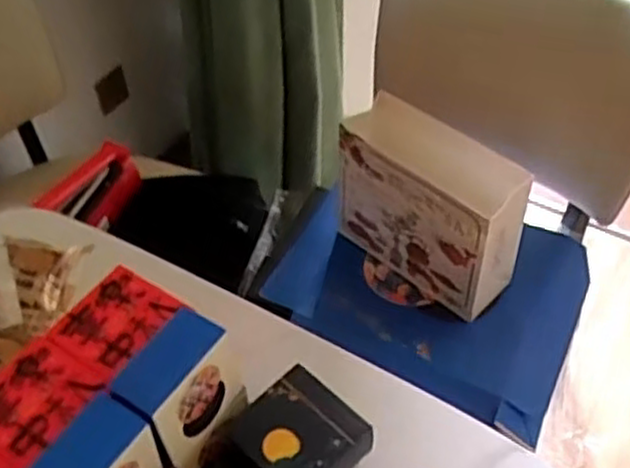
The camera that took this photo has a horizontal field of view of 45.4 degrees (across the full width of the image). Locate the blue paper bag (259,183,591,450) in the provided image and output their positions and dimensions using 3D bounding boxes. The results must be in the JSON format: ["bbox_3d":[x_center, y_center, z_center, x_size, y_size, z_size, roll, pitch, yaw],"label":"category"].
[{"bbox_3d":[0.160,0.090,1.155,0.458,0.053,0.343,19,52,17],"label":"blue paper bag"}]

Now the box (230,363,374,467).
[{"bbox_3d":[-0.011,0.170,0.622,0.095,0.039,0.086,35,59,27],"label":"box"}]

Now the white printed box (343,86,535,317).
[{"bbox_3d":[0.166,-0.038,1.112,0.272,0.234,0.115,35,58,27],"label":"white printed box"}]

